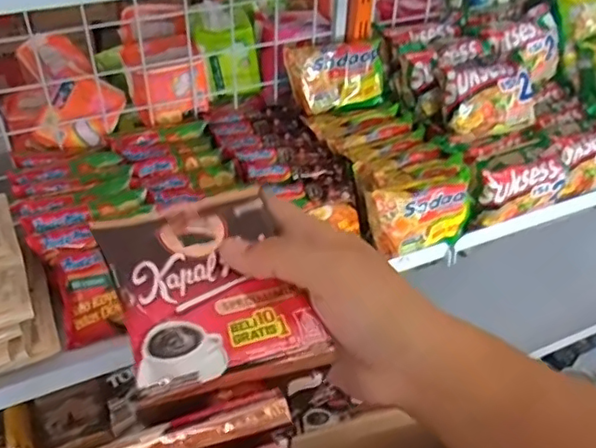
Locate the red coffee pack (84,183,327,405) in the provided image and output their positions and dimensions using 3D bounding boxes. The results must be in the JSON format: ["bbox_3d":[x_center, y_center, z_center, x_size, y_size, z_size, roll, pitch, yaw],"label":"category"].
[{"bbox_3d":[-0.042,0.026,0.278,0.082,0.023,0.096,-15,44,-19],"label":"red coffee pack"}]

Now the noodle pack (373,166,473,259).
[{"bbox_3d":[0.164,-0.012,0.753,0.146,0.083,0.037,-16,44,-20],"label":"noodle pack"}]

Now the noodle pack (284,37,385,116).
[{"bbox_3d":[0.055,-0.213,0.867,0.140,0.096,0.031,-9,23,-10],"label":"noodle pack"}]

